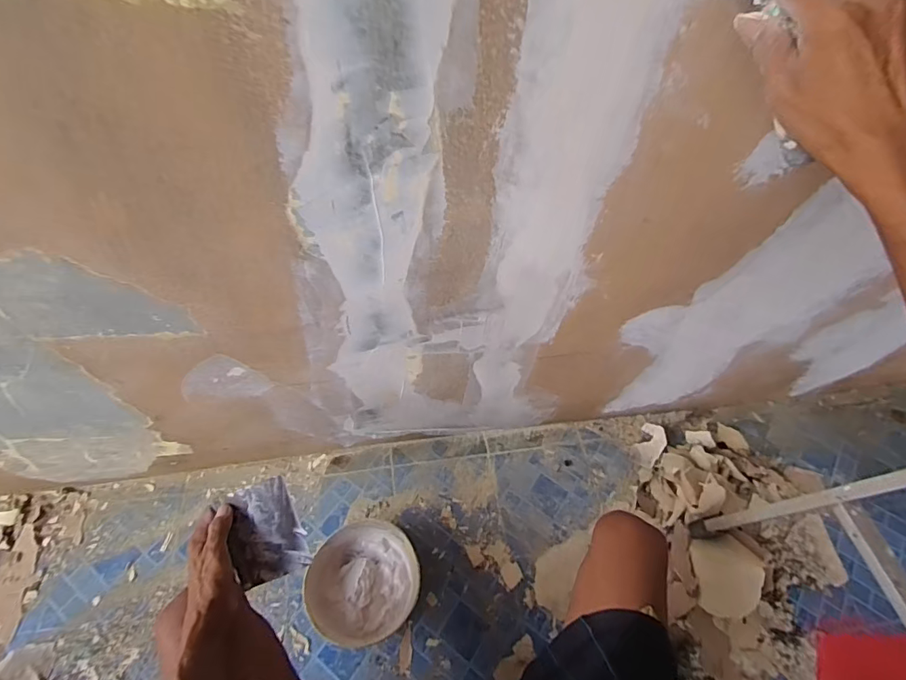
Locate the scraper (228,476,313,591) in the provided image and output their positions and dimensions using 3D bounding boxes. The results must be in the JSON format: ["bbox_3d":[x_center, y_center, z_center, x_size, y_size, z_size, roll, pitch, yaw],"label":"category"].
[{"bbox_3d":[-0.235,0.242,0.587,0.087,0.009,0.119,-21,90,-6],"label":"scraper"}]

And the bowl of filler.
[{"bbox_3d":[-0.155,0.418,0.810,0.185,0.059,0.184,8,56,1],"label":"bowl of filler"}]

